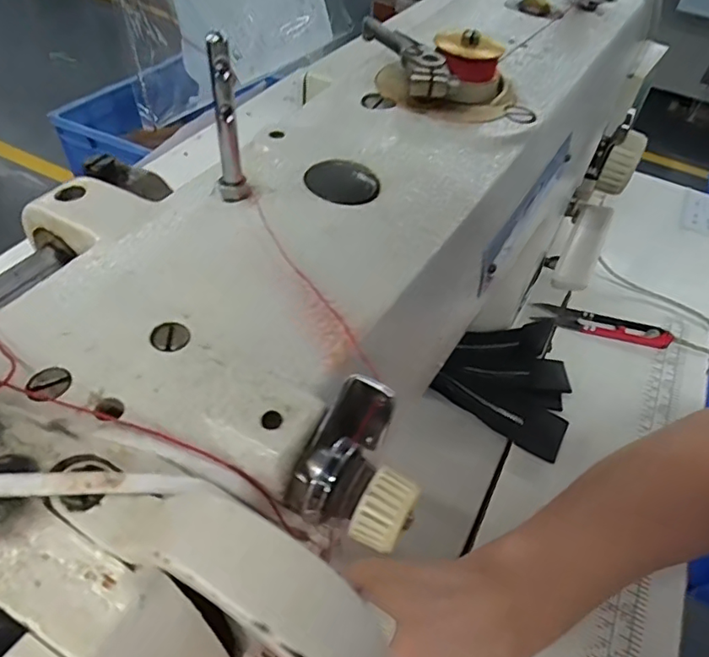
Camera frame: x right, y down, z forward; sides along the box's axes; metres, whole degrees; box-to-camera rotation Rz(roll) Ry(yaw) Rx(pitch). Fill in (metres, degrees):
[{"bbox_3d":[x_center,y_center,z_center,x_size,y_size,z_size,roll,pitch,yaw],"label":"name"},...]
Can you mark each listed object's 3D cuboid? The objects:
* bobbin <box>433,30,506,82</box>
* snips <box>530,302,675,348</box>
[{"bbox_3d":[0.039,-0.095,0.184,0.021,0.012,0.021,3,48,-3],"label":"bobbin"},{"bbox_3d":[0.192,-0.002,0.420,0.102,0.011,0.021,17,48,9],"label":"snips"}]

